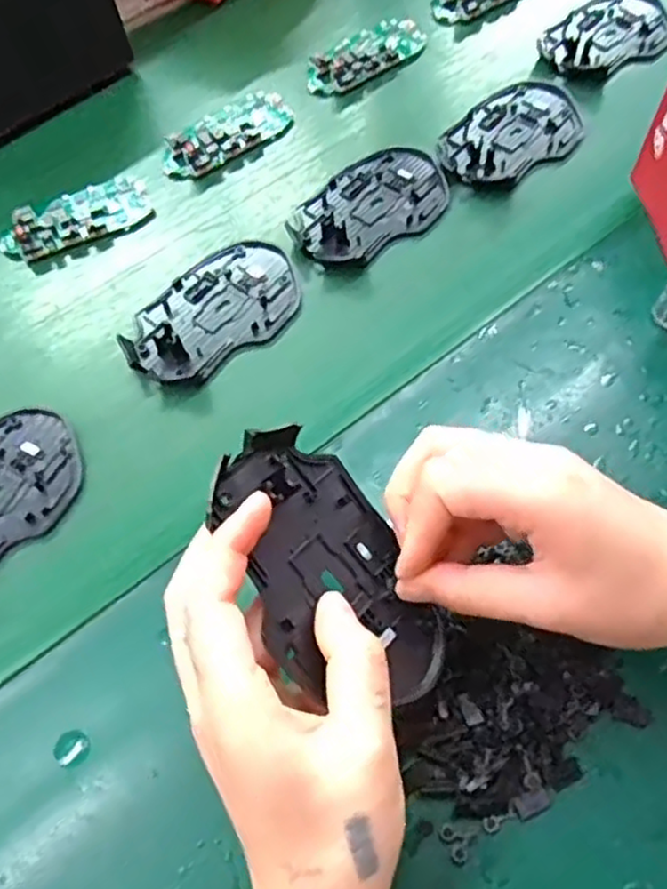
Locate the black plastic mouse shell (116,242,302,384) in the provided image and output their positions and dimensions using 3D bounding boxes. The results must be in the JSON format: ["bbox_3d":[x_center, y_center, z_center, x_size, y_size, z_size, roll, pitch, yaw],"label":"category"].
[{"bbox_3d":[-0.073,-0.081,0.420,0.110,0.014,0.071,-34,66,-14],"label":"black plastic mouse shell"}]

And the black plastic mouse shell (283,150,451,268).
[{"bbox_3d":[0.022,-0.154,0.454,0.108,0.014,0.069,-33,66,-14],"label":"black plastic mouse shell"}]

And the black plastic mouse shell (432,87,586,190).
[{"bbox_3d":[0.123,-0.211,0.482,0.074,0.009,0.113,39,71,20],"label":"black plastic mouse shell"}]

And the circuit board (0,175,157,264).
[{"bbox_3d":[-0.169,-0.149,0.463,0.097,0.013,0.046,-27,64,-11],"label":"circuit board"}]

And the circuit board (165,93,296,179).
[{"bbox_3d":[-0.076,-0.219,0.496,0.099,0.012,0.048,-38,67,-16],"label":"circuit board"}]

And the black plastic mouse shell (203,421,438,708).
[{"bbox_3d":[-0.003,0.049,0.278,0.068,0.018,0.116,-29,84,-39],"label":"black plastic mouse shell"}]

